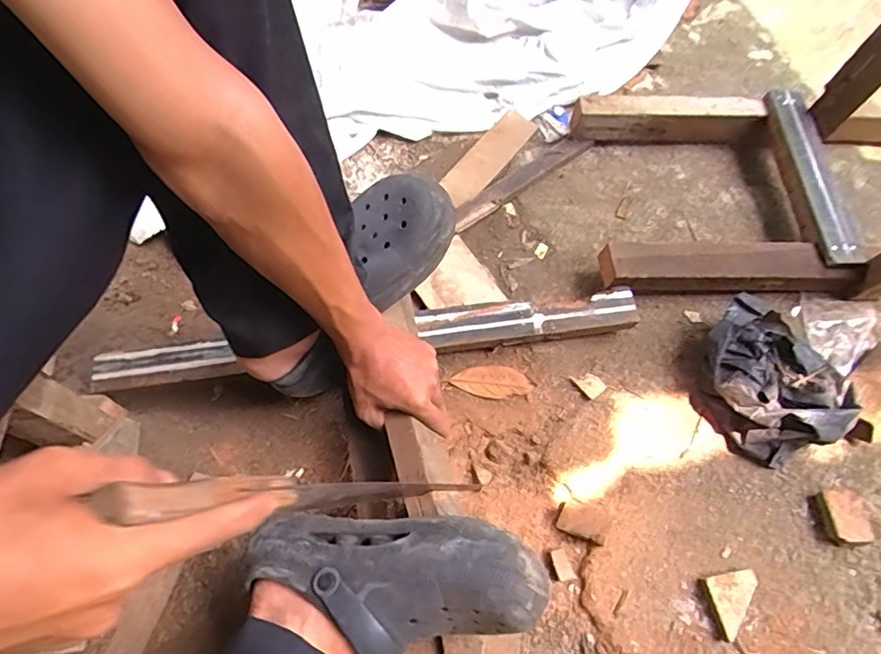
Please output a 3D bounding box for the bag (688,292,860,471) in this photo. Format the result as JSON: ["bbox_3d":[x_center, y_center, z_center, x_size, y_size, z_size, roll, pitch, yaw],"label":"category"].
[{"bbox_3d":[0.411,0.060,0.660,0.181,0.090,0.174,-42,70,-19],"label":"bag"}]

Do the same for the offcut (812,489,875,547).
[{"bbox_3d":[0.467,0.221,0.615,0.045,0.030,0.060,-1,63,-1],"label":"offcut"}]

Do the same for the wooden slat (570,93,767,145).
[{"bbox_3d":[0.363,-0.331,0.855,0.298,0.073,0.046,0,63,0],"label":"wooden slat"}]

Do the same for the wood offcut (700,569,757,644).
[{"bbox_3d":[0.320,0.300,0.574,0.053,0.021,0.060,-11,63,-6],"label":"wood offcut"}]

